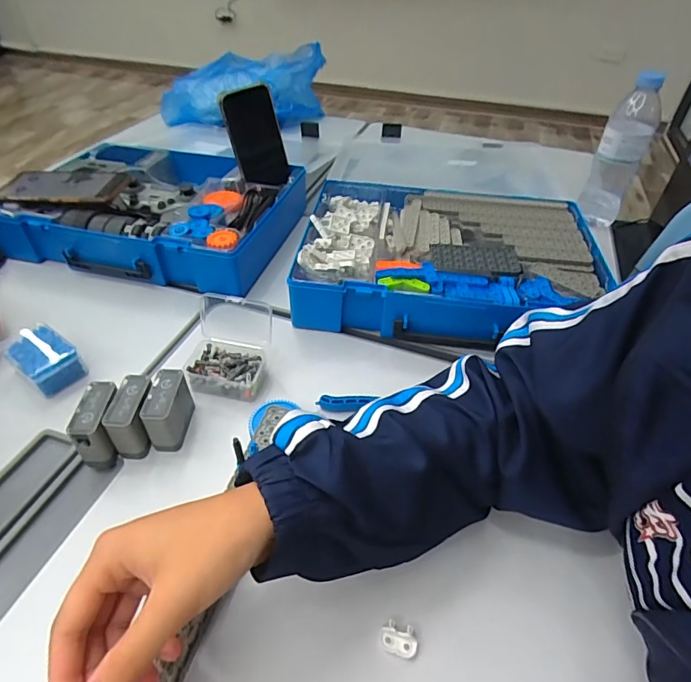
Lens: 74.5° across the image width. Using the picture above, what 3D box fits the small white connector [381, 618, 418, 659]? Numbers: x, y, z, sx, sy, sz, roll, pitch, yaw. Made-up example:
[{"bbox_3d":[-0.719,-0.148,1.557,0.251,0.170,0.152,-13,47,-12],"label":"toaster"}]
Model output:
[{"bbox_3d":[0.036,0.200,0.306,0.024,0.004,0.018,11,44,10],"label":"small white connector"}]

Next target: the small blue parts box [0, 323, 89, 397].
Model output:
[{"bbox_3d":[-0.307,0.019,0.463,0.079,0.038,0.046,28,49,25],"label":"small blue parts box"}]

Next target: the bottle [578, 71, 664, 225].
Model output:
[{"bbox_3d":[0.394,-0.266,0.657,0.058,0.208,0.053,27,48,24],"label":"bottle"}]

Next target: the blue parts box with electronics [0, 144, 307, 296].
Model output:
[{"bbox_3d":[-0.266,-0.194,0.660,0.375,0.081,0.275,12,44,10],"label":"blue parts box with electronics"}]

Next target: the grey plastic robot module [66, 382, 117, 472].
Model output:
[{"bbox_3d":[-0.213,0.073,0.397,0.026,0.056,0.055,-4,43,-7],"label":"grey plastic robot module"}]

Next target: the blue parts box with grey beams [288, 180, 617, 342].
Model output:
[{"bbox_3d":[0.126,-0.106,0.583,0.347,0.075,0.266,5,43,3],"label":"blue parts box with grey beams"}]

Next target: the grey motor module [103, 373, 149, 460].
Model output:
[{"bbox_3d":[-0.186,0.068,0.404,0.026,0.055,0.055,-1,43,-4],"label":"grey motor module"}]

